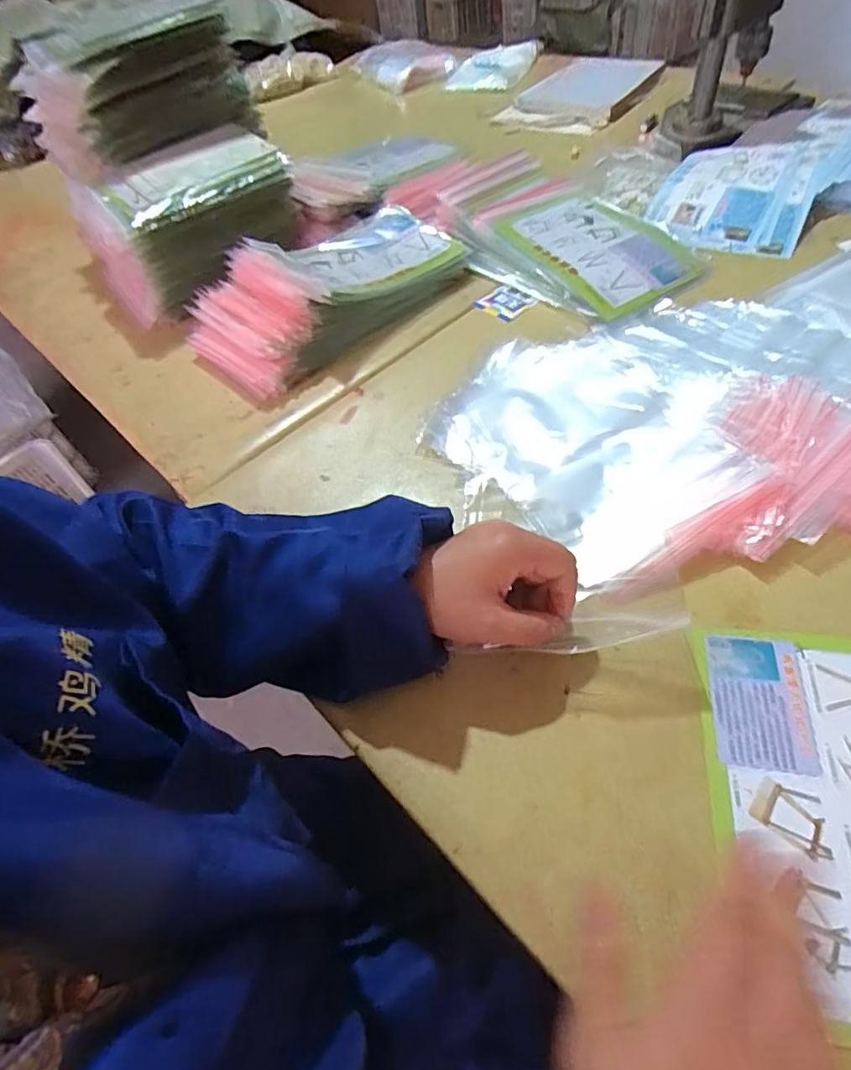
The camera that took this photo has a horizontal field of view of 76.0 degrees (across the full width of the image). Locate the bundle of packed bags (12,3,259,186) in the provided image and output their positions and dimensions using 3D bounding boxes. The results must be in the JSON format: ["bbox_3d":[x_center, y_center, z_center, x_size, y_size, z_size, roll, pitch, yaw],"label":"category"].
[{"bbox_3d":[-0.384,-0.595,0.729,0.284,0.125,0.221,-26,54,-10],"label":"bundle of packed bags"}]

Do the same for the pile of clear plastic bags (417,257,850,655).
[{"bbox_3d":[0.272,-0.126,0.459,0.499,0.090,0.315,-16,52,-7],"label":"pile of clear plastic bags"}]

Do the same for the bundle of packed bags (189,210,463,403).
[{"bbox_3d":[-0.119,-0.302,0.658,0.187,0.083,0.334,36,67,30],"label":"bundle of packed bags"}]

